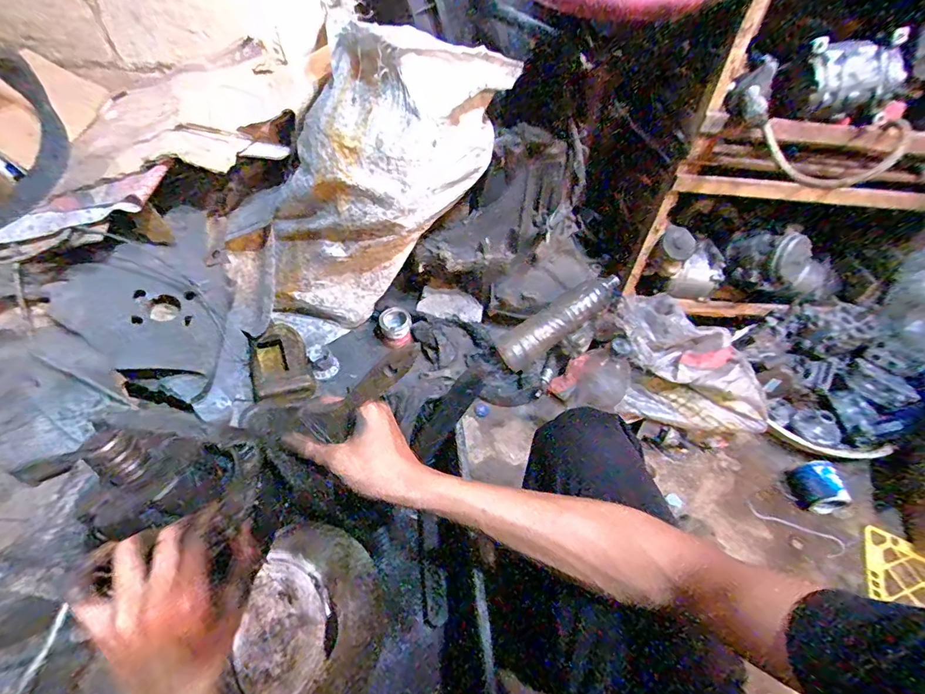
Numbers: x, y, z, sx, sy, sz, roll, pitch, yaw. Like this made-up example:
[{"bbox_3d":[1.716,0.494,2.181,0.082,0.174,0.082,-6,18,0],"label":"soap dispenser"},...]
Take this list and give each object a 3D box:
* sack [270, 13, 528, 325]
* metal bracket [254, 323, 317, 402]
[{"bbox_3d":[-0.175,-0.262,0.911,0.329,0.698,0.182,1,57,-36],"label":"sack"},{"bbox_3d":[-0.406,0.037,0.987,0.119,0.052,0.182,-18,53,-18],"label":"metal bracket"}]

